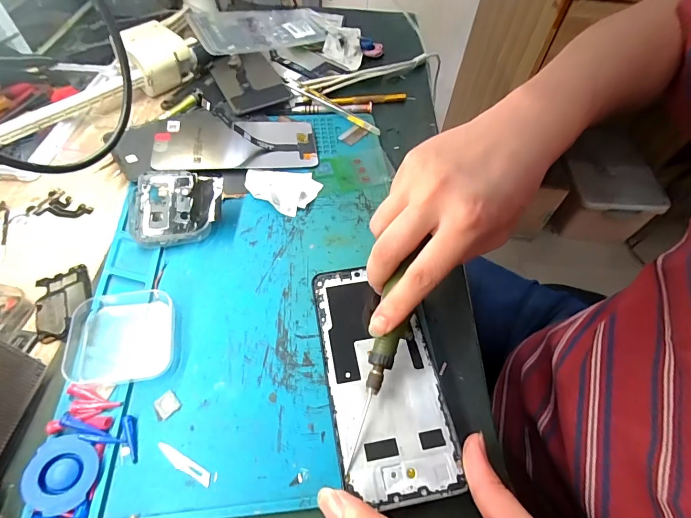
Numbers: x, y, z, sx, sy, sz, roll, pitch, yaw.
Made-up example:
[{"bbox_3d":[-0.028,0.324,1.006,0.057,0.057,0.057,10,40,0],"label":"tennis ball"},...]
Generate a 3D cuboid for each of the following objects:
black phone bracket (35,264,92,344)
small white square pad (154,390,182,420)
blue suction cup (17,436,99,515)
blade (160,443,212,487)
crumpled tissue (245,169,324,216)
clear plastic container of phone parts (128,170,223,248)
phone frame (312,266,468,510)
[{"bbox_3d":[-0.214,0.032,0.278,0.038,0.008,0.062,-21,59,-16],"label":"black phone bracket"},{"bbox_3d":[-0.116,0.094,0.237,0.013,0.004,0.015,-37,65,-25],"label":"small white square pad"},{"bbox_3d":[-0.159,0.121,0.206,0.034,0.008,0.036,21,51,-16],"label":"blue suction cup"},{"bbox_3d":[-0.097,0.121,0.218,0.040,0.004,0.007,24,58,13],"label":"blade"},{"bbox_3d":[-0.062,-0.073,0.354,0.068,0.009,0.052,28,59,16],"label":"crumpled tissue"},{"bbox_3d":[-0.145,-0.045,0.318,0.077,0.026,0.068,-10,56,-10],"label":"clear plastic container of phone parts"},{"bbox_3d":[0.023,0.073,0.252,0.073,0.004,0.159,-9,55,-7],"label":"phone frame"}]

